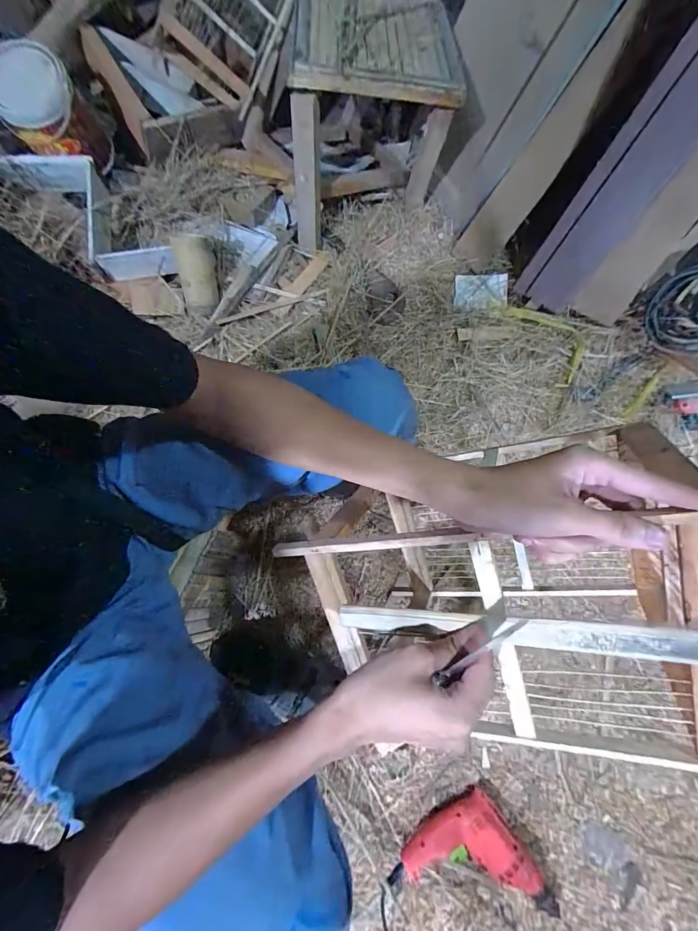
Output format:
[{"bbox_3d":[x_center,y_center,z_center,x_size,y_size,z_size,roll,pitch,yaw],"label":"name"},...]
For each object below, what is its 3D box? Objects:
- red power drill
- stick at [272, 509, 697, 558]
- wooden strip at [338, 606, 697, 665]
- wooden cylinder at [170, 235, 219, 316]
[{"bbox_3d":[0.227,0.663,0.684,0.287,0.067,0.146,11,75,3],"label":"red power drill"},{"bbox_3d":[0.078,0.056,0.306,0.337,0.009,0.014,-10,71,27],"label":"stick"},{"bbox_3d":[0.108,0.129,0.305,0.261,0.004,0.021,-7,87,29],"label":"wooden strip"},{"bbox_3d":[-0.367,-0.459,0.929,0.096,0.072,0.185,-10,89,-1],"label":"wooden cylinder"}]

